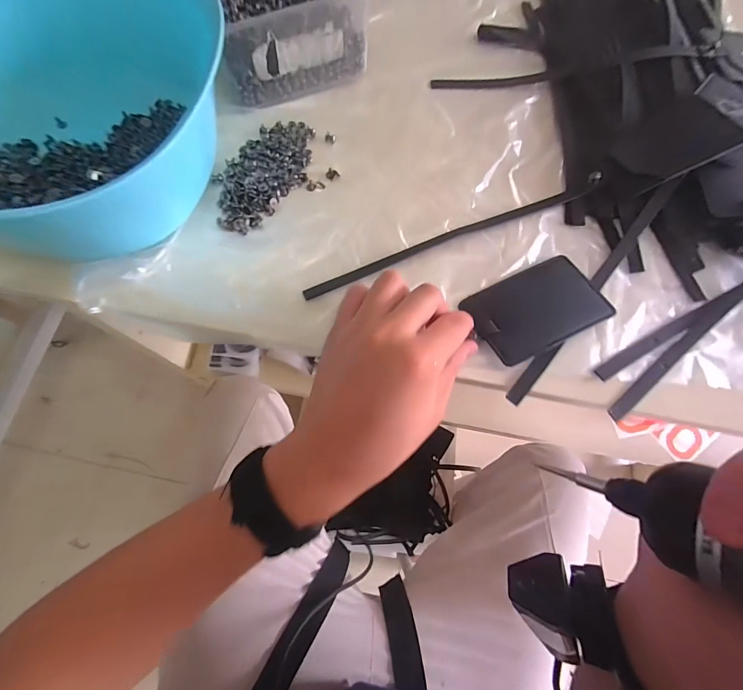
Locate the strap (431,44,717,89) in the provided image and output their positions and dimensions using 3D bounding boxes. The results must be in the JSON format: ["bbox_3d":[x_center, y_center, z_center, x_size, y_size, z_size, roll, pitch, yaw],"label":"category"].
[{"bbox_3d":[0.183,-0.260,0.337,0.252,0.024,0.016,-5,74,-1],"label":"strap"}]

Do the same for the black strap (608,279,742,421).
[{"bbox_3d":[0.263,-0.029,0.265,0.244,0.020,0.014,-38,78,-10],"label":"black strap"}]

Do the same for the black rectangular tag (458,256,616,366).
[{"bbox_3d":[0.122,-0.028,0.265,0.099,0.005,0.061,-24,63,-12],"label":"black rectangular tag"}]

